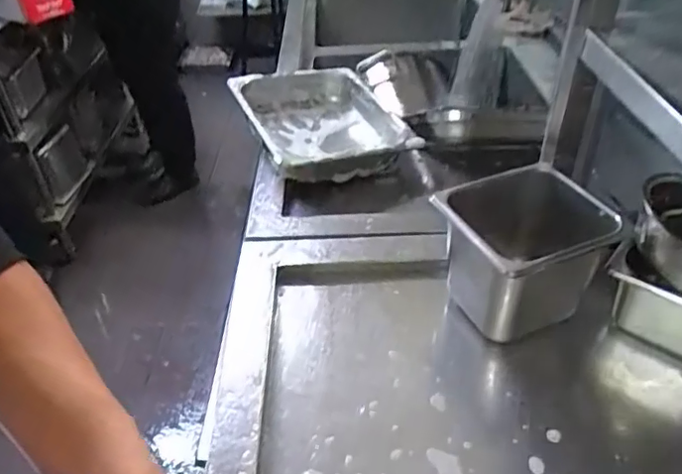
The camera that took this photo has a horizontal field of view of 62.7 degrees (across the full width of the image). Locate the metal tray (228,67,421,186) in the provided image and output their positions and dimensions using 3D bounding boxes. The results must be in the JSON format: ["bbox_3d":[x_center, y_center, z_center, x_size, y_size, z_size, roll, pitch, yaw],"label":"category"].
[{"bbox_3d":[-0.048,-0.231,1.062,0.262,0.080,0.343,-18,42,-18],"label":"metal tray"}]

